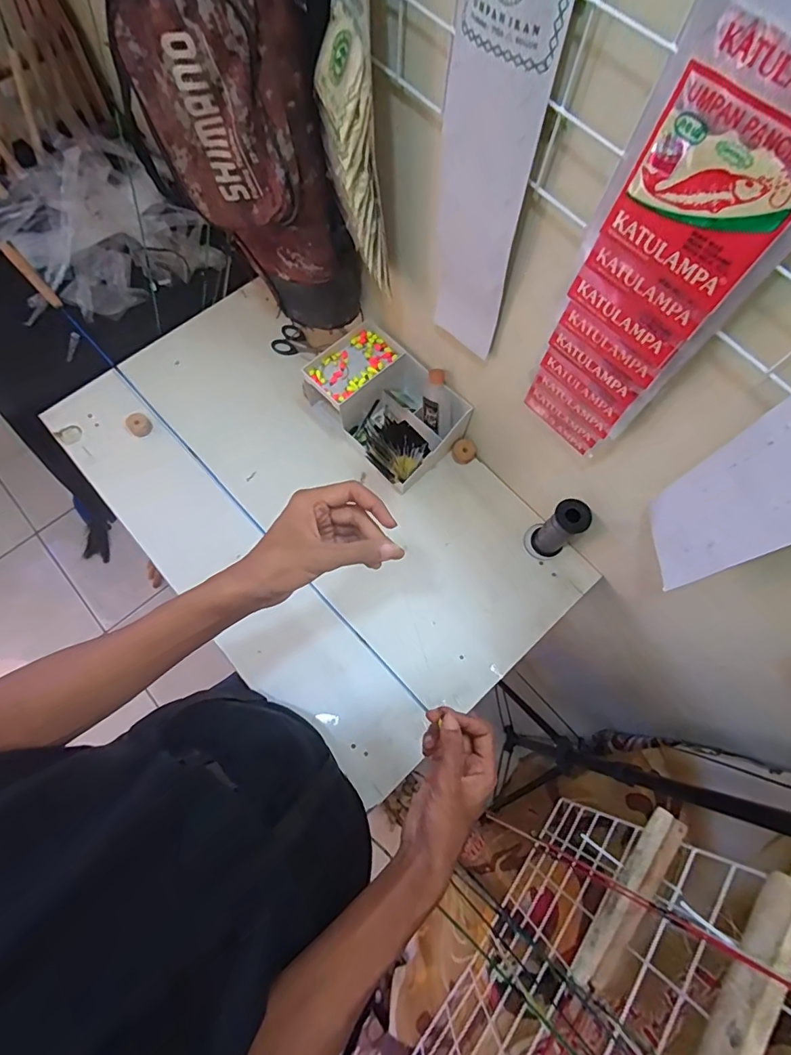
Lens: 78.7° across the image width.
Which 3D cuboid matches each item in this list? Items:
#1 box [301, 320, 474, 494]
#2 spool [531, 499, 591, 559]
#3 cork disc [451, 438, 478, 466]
[{"bbox_3d":[-0.016,-0.198,0.782,0.177,0.106,0.237,-38,75,-13],"label":"box"},{"bbox_3d":[0.242,0.003,0.712,0.045,0.124,0.048,0,70,-1],"label":"spool"},{"bbox_3d":[0.114,-0.127,0.807,0.038,0.020,0.039,0,70,-1],"label":"cork disc"}]

